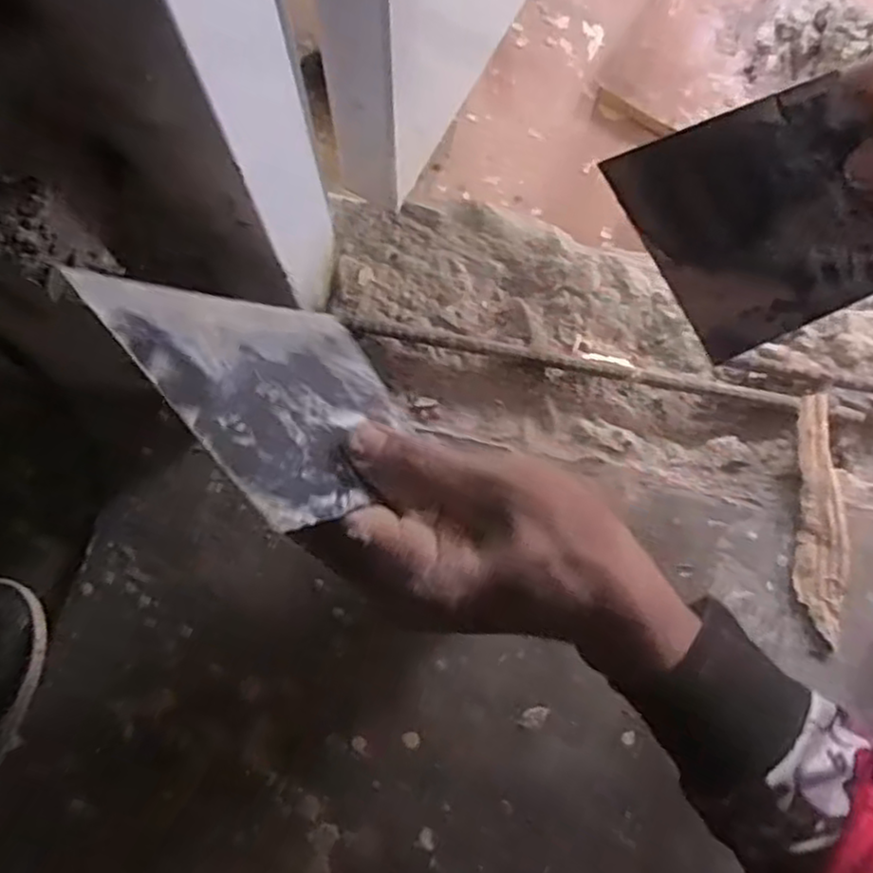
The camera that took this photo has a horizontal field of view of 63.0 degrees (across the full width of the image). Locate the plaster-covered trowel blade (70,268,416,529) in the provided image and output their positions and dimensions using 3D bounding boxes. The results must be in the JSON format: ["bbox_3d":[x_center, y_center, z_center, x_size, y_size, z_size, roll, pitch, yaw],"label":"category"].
[{"bbox_3d":[-0.052,-0.018,0.265,0.004,0.136,0.098,-42,80,19],"label":"plaster-covered trowel blade"}]

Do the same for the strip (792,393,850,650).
[{"bbox_3d":[0.231,0.047,0.425,0.031,0.009,0.141,4,86,2],"label":"strip"}]

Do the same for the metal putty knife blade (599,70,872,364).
[{"bbox_3d":[0.155,-0.099,0.344,0.094,0.134,0.004,-22,40,32],"label":"metal putty knife blade"}]

